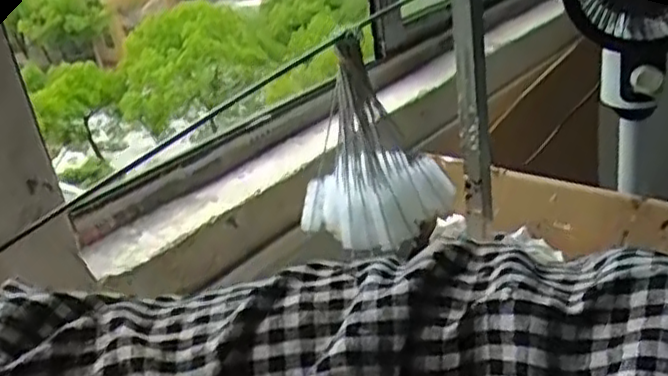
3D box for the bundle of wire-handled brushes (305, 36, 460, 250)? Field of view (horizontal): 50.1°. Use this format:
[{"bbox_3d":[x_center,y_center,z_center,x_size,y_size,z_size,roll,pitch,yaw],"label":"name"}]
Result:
[{"bbox_3d":[0.034,-0.049,0.685,0.102,0.194,0.112,-27,32,-35],"label":"bundle of wire-handled brushes"}]

